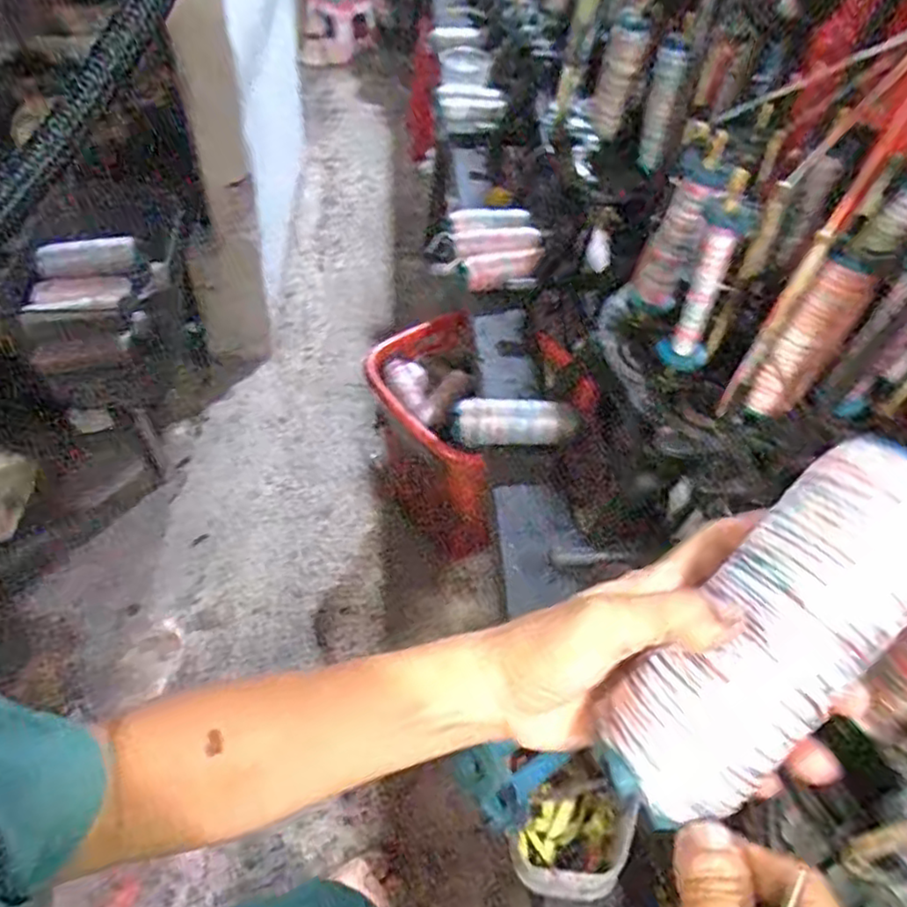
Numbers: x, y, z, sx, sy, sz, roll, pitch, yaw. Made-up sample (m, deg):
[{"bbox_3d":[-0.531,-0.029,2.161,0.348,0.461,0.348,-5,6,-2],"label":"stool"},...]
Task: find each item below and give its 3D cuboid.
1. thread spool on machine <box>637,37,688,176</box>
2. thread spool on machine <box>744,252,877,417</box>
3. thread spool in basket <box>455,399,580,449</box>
[{"bbox_3d":[0.257,-0.430,0.847,0.032,0.152,0.023,16,49,8],"label":"thread spool on machine"},{"bbox_3d":[0.286,-0.089,0.552,0.043,0.134,0.045,3,49,-3],"label":"thread spool on machine"},{"bbox_3d":[0.075,-0.037,0.839,0.150,0.044,0.050,2,49,-4],"label":"thread spool in basket"}]

